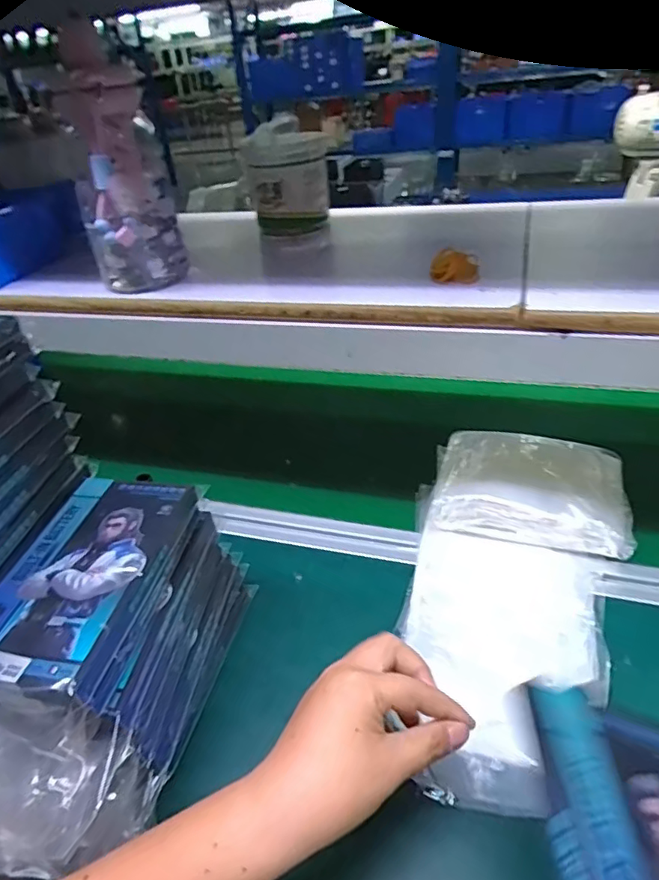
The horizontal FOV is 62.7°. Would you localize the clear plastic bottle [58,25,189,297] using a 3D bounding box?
[{"bbox_3d":[-0.167,-0.213,0.435,0.075,0.180,0.064,-16,36,-14],"label":"clear plastic bottle"}]

